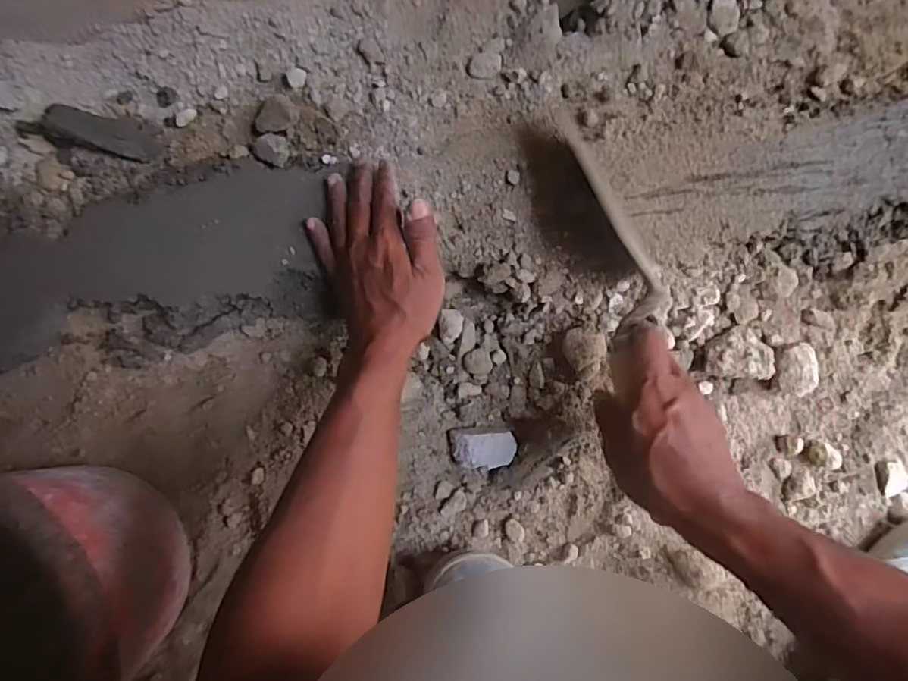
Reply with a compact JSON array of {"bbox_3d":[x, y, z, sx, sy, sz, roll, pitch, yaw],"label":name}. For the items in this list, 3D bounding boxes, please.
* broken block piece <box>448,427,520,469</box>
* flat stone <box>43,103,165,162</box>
[{"bbox_3d":[0.026,0.095,0.494,0.056,0.023,0.032,-4,93,5],"label":"broken block piece"},{"bbox_3d":[-0.309,-0.185,0.497,0.095,0.018,0.031,14,95,-15],"label":"flat stone"}]

